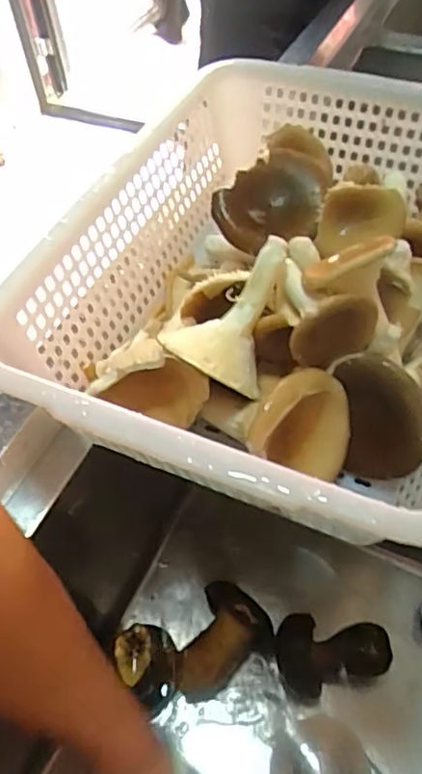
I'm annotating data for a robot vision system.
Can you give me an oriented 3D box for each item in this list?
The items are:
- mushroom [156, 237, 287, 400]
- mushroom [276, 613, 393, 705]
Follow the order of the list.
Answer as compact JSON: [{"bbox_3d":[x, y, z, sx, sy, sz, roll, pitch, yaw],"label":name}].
[{"bbox_3d":[0.007,-0.047,0.394,0.064,0.057,0.095,10,54,12],"label":"mushroom"},{"bbox_3d":[0.111,0.250,0.558,0.101,0.051,0.067,-4,52,2],"label":"mushroom"}]

